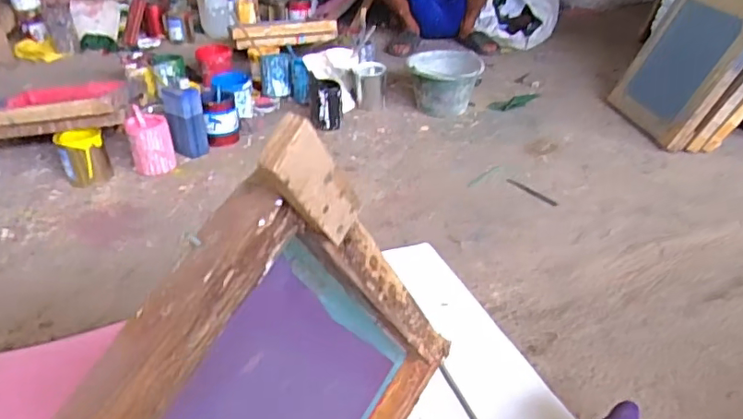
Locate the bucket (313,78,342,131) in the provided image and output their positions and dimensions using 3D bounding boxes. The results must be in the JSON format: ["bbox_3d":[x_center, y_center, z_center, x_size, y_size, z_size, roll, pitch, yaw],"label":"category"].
[{"bbox_3d":[-0.132,-0.306,1.609,0.089,0.141,0.073,-4,33,-5],"label":"bucket"}]

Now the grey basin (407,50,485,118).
[{"bbox_3d":[0.224,-0.400,1.713,0.217,0.164,0.225,0,33,1],"label":"grey basin"}]

